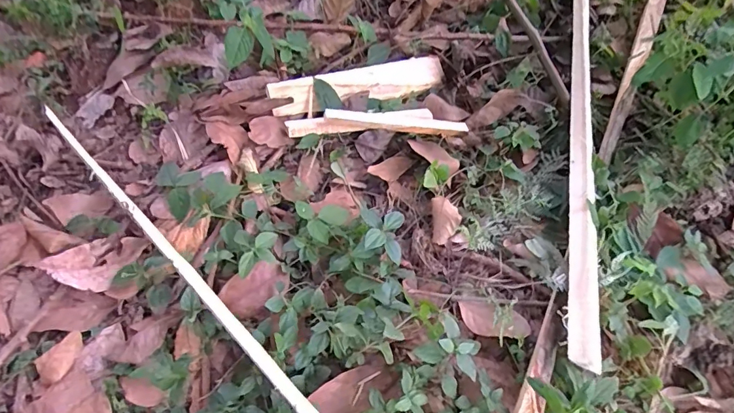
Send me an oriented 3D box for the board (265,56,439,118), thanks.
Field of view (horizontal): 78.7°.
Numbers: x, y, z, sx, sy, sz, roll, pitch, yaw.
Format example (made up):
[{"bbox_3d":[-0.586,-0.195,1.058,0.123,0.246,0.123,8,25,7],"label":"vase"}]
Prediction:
[{"bbox_3d":[-0.010,-0.227,0.839,0.343,0.024,0.076,-18,80,-20],"label":"board"}]

